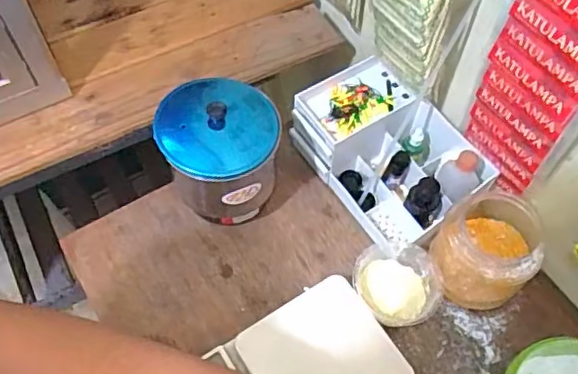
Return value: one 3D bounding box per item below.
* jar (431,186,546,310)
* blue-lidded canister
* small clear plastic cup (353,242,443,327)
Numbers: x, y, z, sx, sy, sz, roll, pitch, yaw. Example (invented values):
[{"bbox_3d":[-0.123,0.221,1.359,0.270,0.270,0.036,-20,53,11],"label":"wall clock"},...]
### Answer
[{"bbox_3d":[0.235,0.070,0.703,0.112,0.116,0.128,33,64,16],"label":"jar"},{"bbox_3d":[-0.084,-0.038,0.726,0.135,0.161,0.140,-7,60,-5],"label":"blue-lidded canister"},{"bbox_3d":[0.127,0.116,0.711,0.096,0.053,0.099,1,60,-1],"label":"small clear plastic cup"}]

